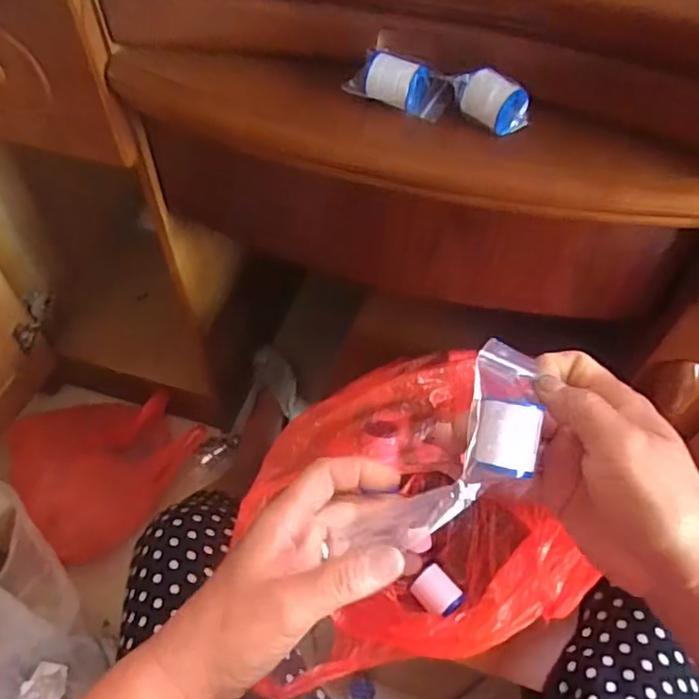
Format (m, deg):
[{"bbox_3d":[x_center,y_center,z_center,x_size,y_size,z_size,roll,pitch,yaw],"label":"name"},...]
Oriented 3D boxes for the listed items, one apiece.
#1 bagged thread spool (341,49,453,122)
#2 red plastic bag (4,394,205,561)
[{"bbox_3d":[0.035,-0.185,0.431,0.073,0.026,0.028,28,59,15],"label":"bagged thread spool"},{"bbox_3d":[-0.363,0.174,0.953,0.255,0.134,0.196,-30,62,-21],"label":"red plastic bag"}]

